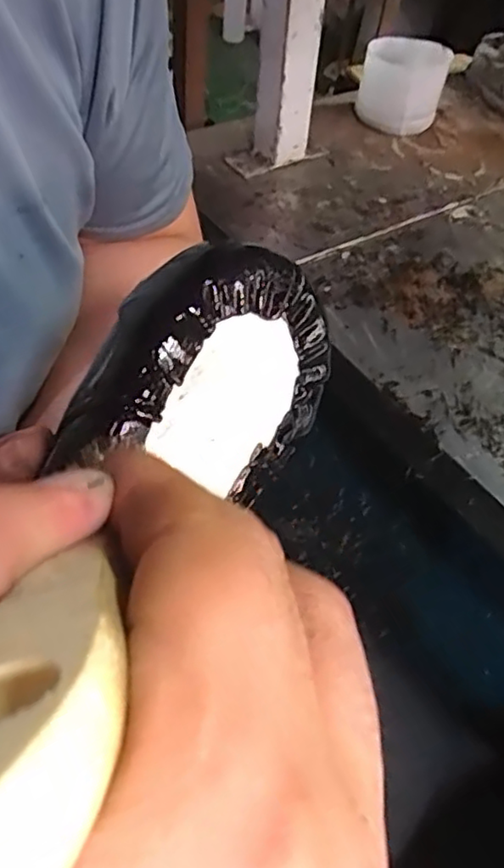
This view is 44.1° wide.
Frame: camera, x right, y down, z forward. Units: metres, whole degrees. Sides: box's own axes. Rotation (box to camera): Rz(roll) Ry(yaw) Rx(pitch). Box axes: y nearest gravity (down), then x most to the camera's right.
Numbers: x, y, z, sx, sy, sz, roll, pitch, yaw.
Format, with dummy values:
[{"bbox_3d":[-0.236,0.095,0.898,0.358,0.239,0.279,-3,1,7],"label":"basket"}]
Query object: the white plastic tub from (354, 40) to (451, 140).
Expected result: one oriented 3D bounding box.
[{"bbox_3d":[0.165,-0.383,0.690,0.090,0.067,0.091,15,52,6],"label":"white plastic tub"}]

